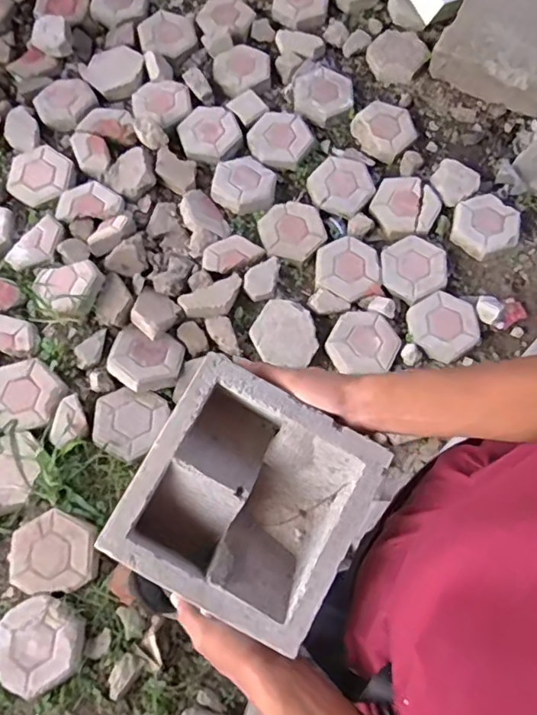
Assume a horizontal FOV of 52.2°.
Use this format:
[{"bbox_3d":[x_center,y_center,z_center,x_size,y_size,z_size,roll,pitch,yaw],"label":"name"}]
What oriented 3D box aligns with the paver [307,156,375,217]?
[{"bbox_3d":[0.241,-0.576,1.800,0.214,0.043,0.210,39,74,12],"label":"paver"}]

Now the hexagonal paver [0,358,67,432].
[{"bbox_3d":[-0.681,0.108,1.534,0.205,0.047,0.212,-43,76,-15],"label":"hexagonal paver"}]

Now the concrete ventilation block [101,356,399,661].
[{"bbox_3d":[-0.018,0.135,0.516,0.194,0.093,0.193,27,72,8],"label":"concrete ventilation block"}]

